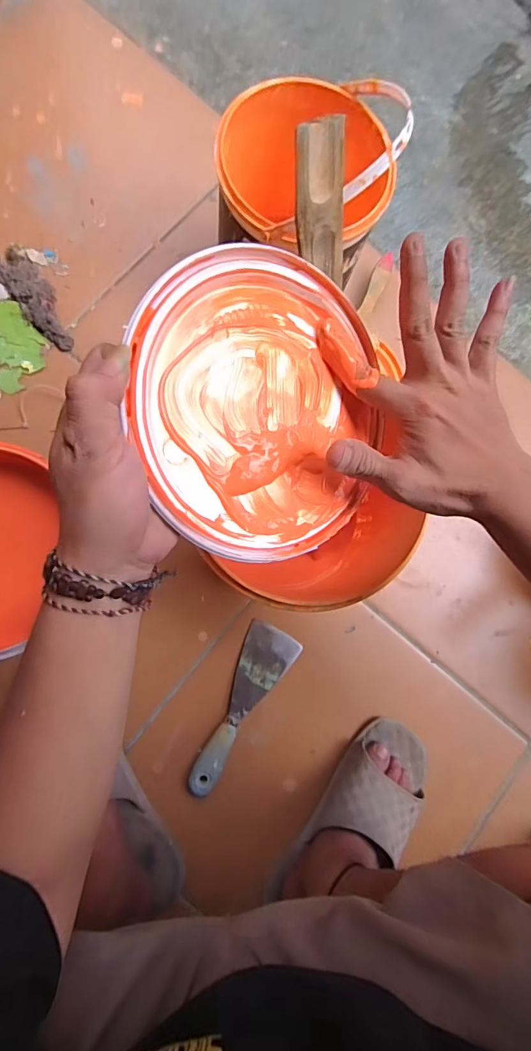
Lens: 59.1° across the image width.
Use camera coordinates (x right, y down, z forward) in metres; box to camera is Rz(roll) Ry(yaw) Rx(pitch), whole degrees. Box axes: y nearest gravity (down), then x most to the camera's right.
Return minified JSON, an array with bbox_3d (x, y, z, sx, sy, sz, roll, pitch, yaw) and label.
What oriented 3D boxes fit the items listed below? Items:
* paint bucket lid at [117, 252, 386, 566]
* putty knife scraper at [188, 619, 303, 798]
[{"bbox_3d":[0.002,-0.068,0.280,0.159,0.011,0.170,-23,107,-28],"label":"paint bucket lid"},{"bbox_3d":[-0.027,0.217,0.556,0.065,0.024,0.202,28,82,-3],"label":"putty knife scraper"}]

